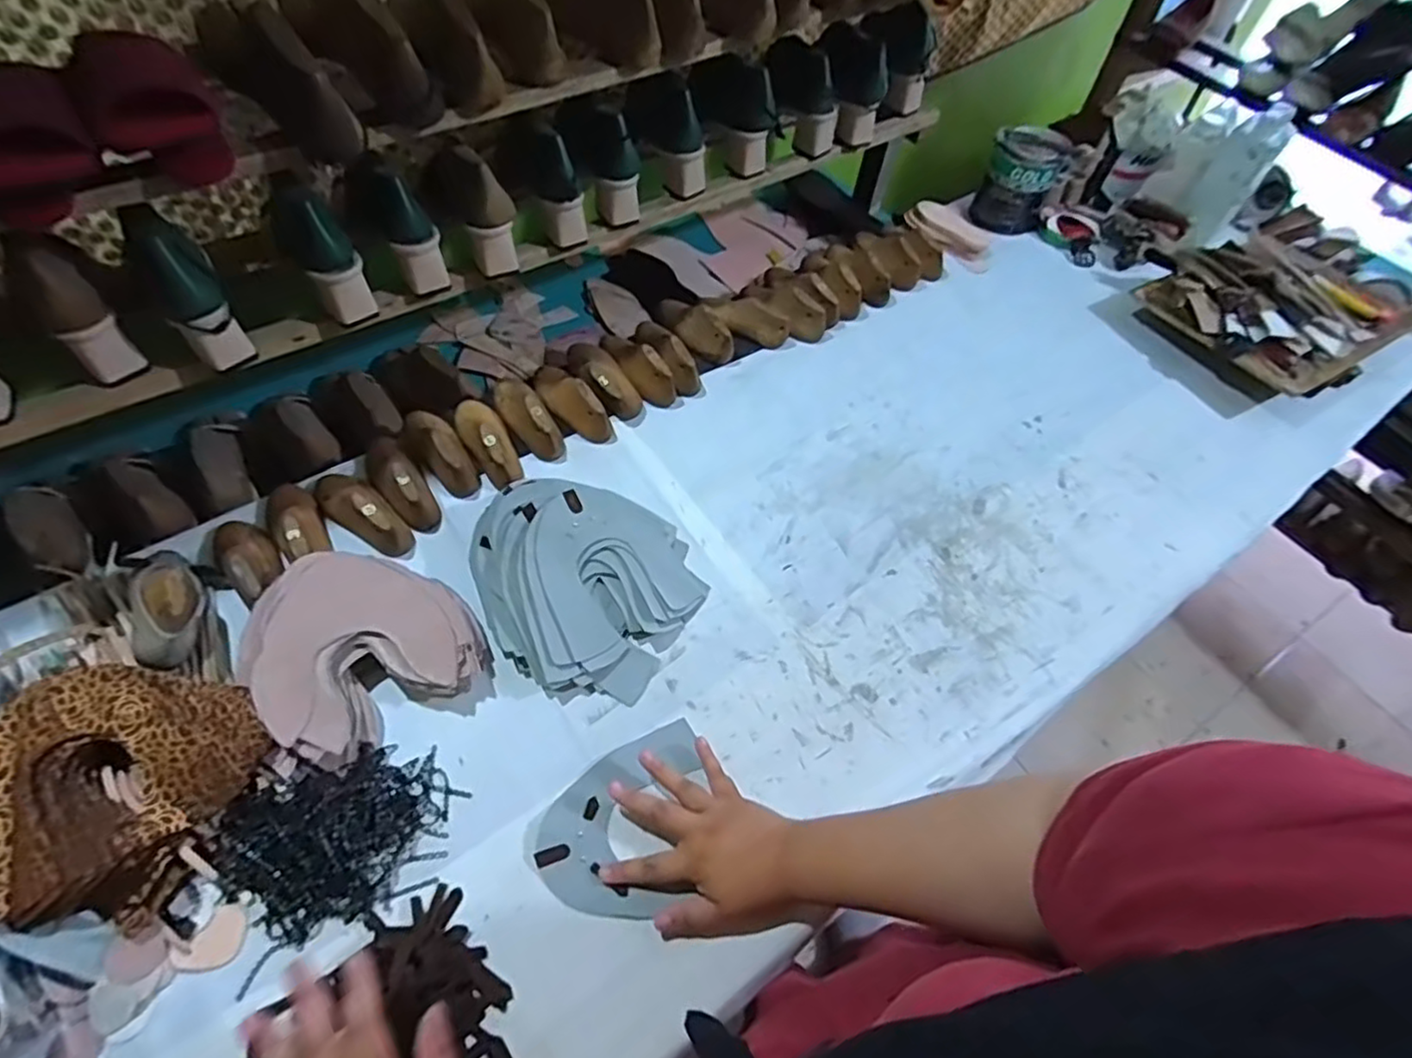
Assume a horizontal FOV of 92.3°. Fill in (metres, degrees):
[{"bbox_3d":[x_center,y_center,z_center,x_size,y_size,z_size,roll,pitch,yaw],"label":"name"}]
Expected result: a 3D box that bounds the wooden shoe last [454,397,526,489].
[{"bbox_3d":[-0.259,-0.111,0.799,0.052,0.052,0.146,-24,61,-19],"label":"wooden shoe last"}]

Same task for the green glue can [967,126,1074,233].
[{"bbox_3d":[0.518,-0.576,1.113,0.114,0.142,0.120,2,56,-3],"label":"green glue can"}]

